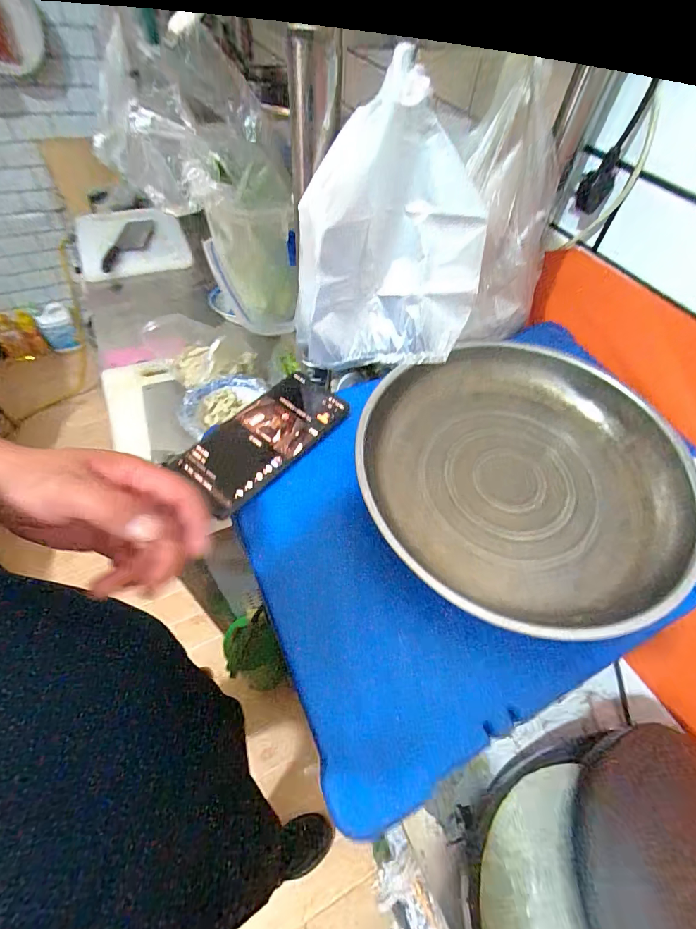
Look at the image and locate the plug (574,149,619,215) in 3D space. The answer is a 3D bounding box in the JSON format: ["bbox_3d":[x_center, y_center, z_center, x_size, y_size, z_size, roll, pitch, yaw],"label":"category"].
[{"bbox_3d":[0.249,-0.280,0.398,0.030,0.054,0.019,28,57,14],"label":"plug"}]

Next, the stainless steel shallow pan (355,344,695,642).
[{"bbox_3d":[0.160,0.003,0.352,0.289,0.048,0.264,-24,61,-21],"label":"stainless steel shallow pan"}]

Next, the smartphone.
[{"bbox_3d":[-0.075,-0.028,0.364,0.076,0.009,0.155,37,60,19],"label":"smartphone"}]

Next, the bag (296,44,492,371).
[{"bbox_3d":[0.038,-0.186,0.357,0.165,0.208,0.107,3,55,-3],"label":"bag"}]

